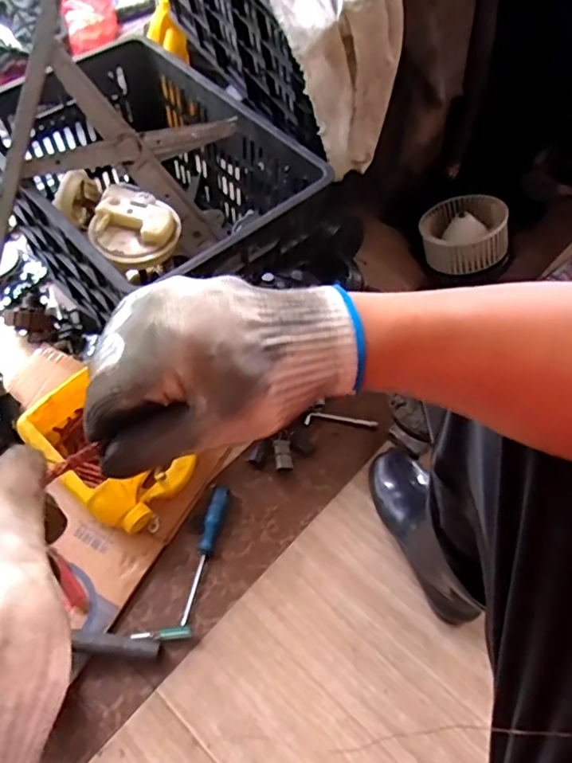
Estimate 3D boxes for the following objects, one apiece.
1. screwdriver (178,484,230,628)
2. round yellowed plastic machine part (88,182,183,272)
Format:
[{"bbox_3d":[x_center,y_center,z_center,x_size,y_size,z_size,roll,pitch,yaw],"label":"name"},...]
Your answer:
[{"bbox_3d":[-0.113,0.234,0.777,0.021,0.030,0.184,11,61,9],"label":"screwdriver"},{"bbox_3d":[-0.206,-0.211,0.767,0.118,0.052,0.103,-24,62,-15],"label":"round yellowed plastic machine part"}]

